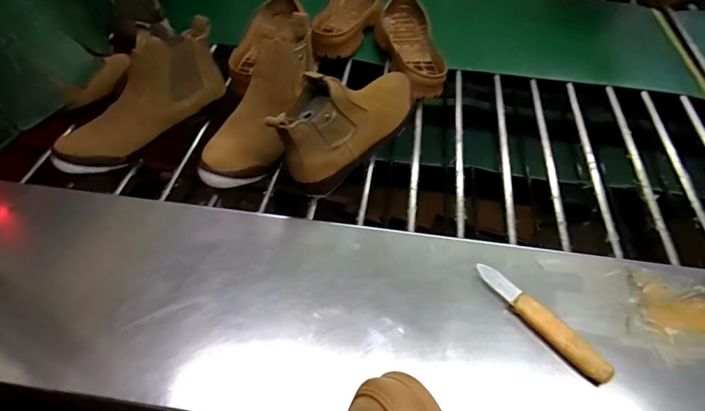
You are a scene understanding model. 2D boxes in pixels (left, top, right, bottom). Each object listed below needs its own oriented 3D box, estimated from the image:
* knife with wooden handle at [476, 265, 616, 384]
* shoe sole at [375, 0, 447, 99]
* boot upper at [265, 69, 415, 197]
[{"bbox_3d":[0.203,0.124,0.442,0.023,0.018,0.161,-32,59,-24],"label":"knife with wooden handle"},{"bbox_3d":[0.106,-0.323,0.806,0.111,0.049,0.301,-4,52,-6],"label":"shoe sole"},{"bbox_3d":[-0.006,-0.132,0.585,0.096,0.115,0.241,36,59,23],"label":"boot upper"}]

